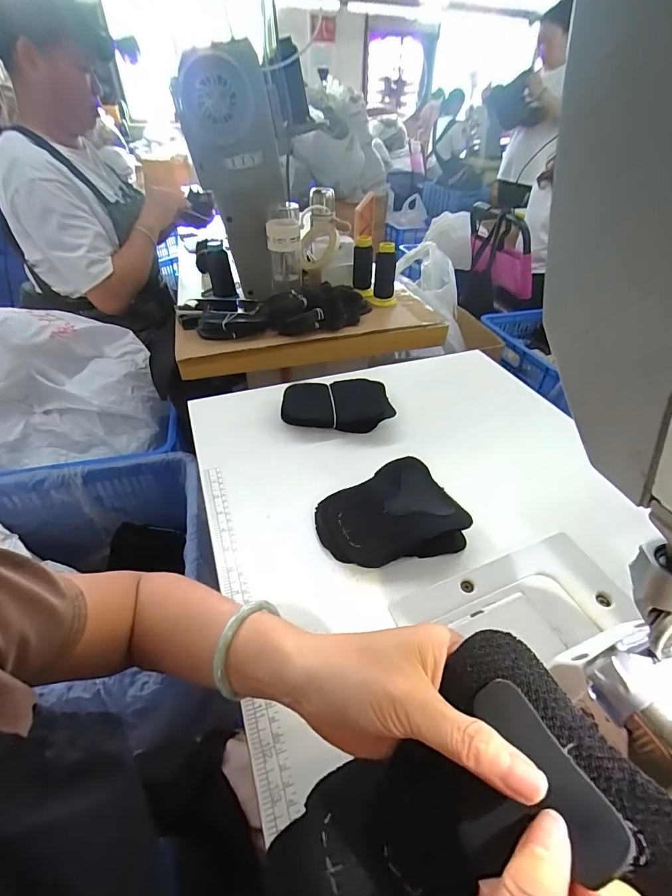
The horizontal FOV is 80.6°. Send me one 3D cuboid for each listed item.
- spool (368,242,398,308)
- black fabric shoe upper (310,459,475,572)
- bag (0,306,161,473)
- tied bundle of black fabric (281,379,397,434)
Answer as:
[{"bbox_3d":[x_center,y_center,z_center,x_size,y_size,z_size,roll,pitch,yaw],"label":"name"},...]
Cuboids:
[{"bbox_3d":[0.106,-0.375,0.856,0.055,0.123,0.052,-2,41,-3],"label":"spool"},{"bbox_3d":[0.055,0.071,0.421,0.140,0.042,0.113,-18,44,-21],"label":"black fabric shoe upper"},{"bbox_3d":[-0.698,-0.144,0.833,0.570,0.288,0.330,-12,42,-15],"label":"bag"},{"bbox_3d":[0.000,-0.059,0.571,0.150,0.037,0.096,-5,41,-8],"label":"tied bundle of black fabric"}]

